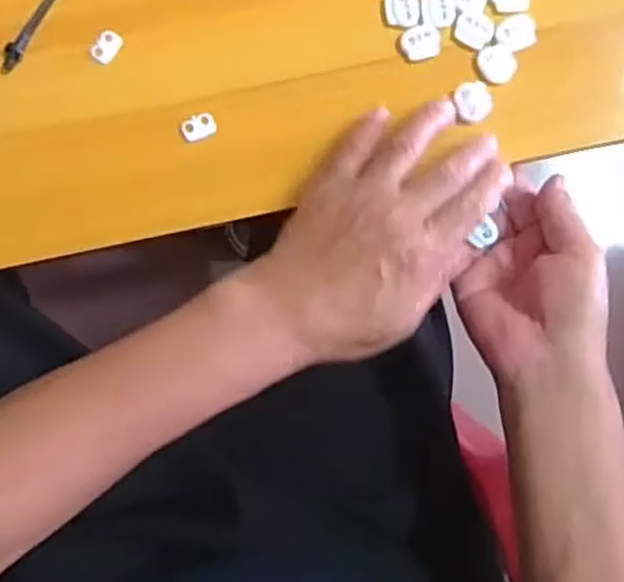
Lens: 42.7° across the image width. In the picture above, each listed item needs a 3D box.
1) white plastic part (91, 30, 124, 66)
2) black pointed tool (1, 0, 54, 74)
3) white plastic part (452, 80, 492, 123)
[{"bbox_3d":[-0.121,-0.144,0.470,0.013,0.004,0.020,31,87,0],"label":"white plastic part"},{"bbox_3d":[-0.154,-0.174,0.469,0.010,0.004,0.105,31,87,0],"label":"black pointed tool"},{"bbox_3d":[0.094,-0.111,0.466,0.019,0.005,0.024,-21,88,-2],"label":"white plastic part"}]

